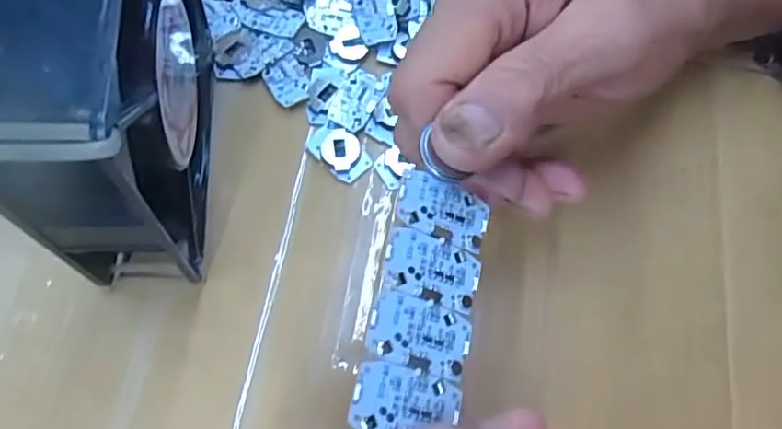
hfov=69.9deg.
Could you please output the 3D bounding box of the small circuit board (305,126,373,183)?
[{"bbox_3d":[-0.024,-0.029,0.251,0.018,0.004,0.031,-41,75,-17],"label":"small circuit board"}]

